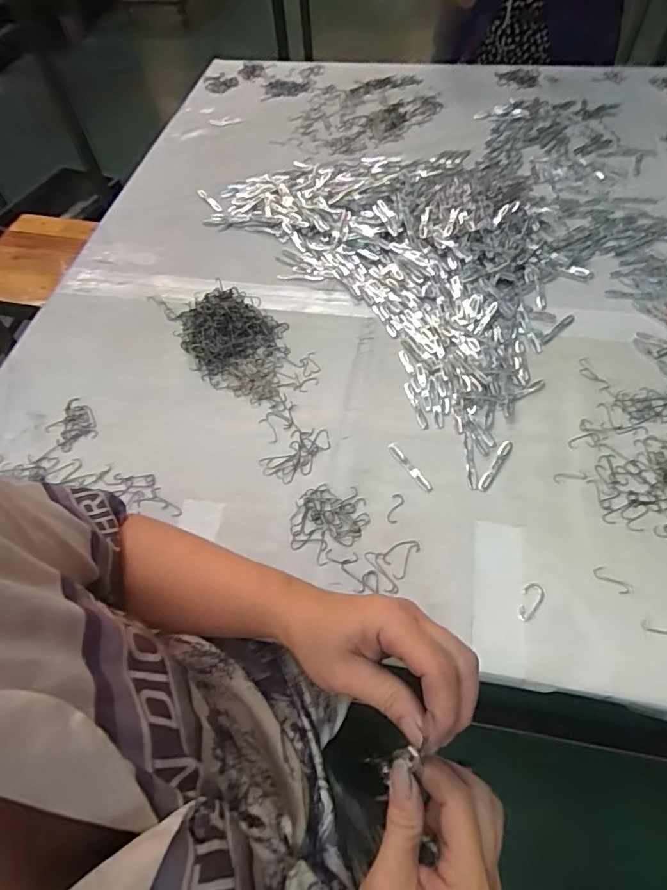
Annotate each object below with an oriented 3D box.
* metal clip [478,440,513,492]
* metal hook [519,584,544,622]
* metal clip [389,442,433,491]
[{"bbox_3d":[0.177,0.021,0.537,0.012,0.004,0.072,29,63,20],"label":"metal clip"},{"bbox_3d":[0.181,0.145,0.455,0.018,0.006,0.036,30,64,21],"label":"metal hook"},{"bbox_3d":[0.084,0.024,0.544,0.011,0.004,0.071,-30,61,-15],"label":"metal clip"}]

